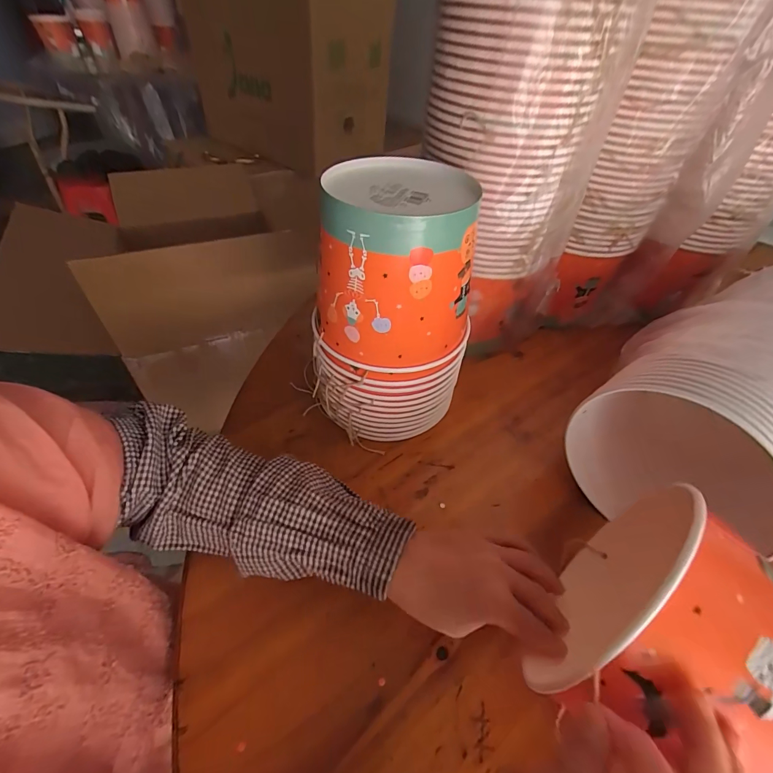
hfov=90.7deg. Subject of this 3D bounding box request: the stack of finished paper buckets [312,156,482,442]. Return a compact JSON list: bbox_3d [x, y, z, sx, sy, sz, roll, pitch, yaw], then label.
[{"bbox_3d":[0.000,-0.067,0.378,0.143,0.259,0.134,-8,46,-11],"label":"stack of finished paper buckets"}]

